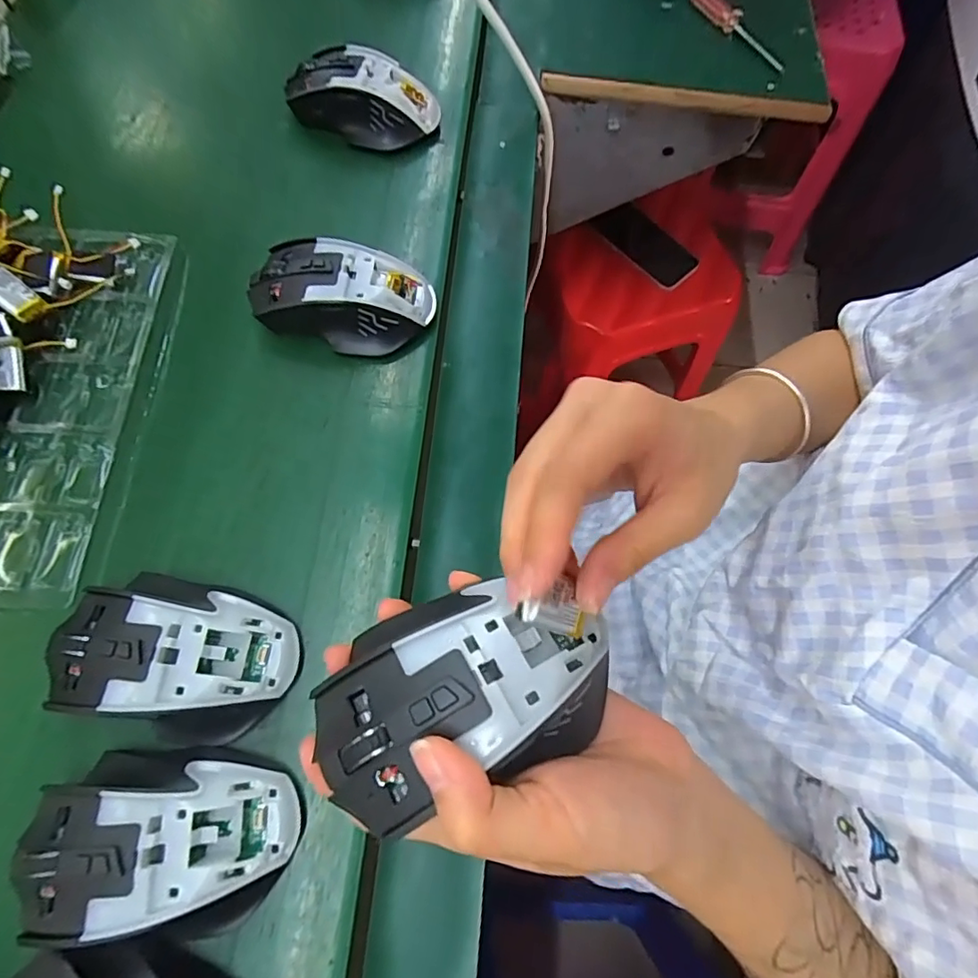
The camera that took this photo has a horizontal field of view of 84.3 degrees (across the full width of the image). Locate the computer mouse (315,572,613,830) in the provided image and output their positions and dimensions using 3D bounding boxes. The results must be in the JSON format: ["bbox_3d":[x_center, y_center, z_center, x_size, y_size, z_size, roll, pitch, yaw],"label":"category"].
[{"bbox_3d":[-0.008,0.071,0.195,0.107,0.033,0.064,-18,70,-9],"label":"computer mouse"}]

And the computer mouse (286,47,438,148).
[{"bbox_3d":[-0.096,-0.296,0.410,0.112,0.040,0.061,16,69,4],"label":"computer mouse"}]

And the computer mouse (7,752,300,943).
[{"bbox_3d":[-0.146,0.155,0.239,0.111,0.039,0.069,4,69,0],"label":"computer mouse"}]

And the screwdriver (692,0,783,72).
[{"bbox_3d":[0.216,-0.404,0.472,0.022,0.012,0.126,-22,71,-10],"label":"screwdriver"}]

